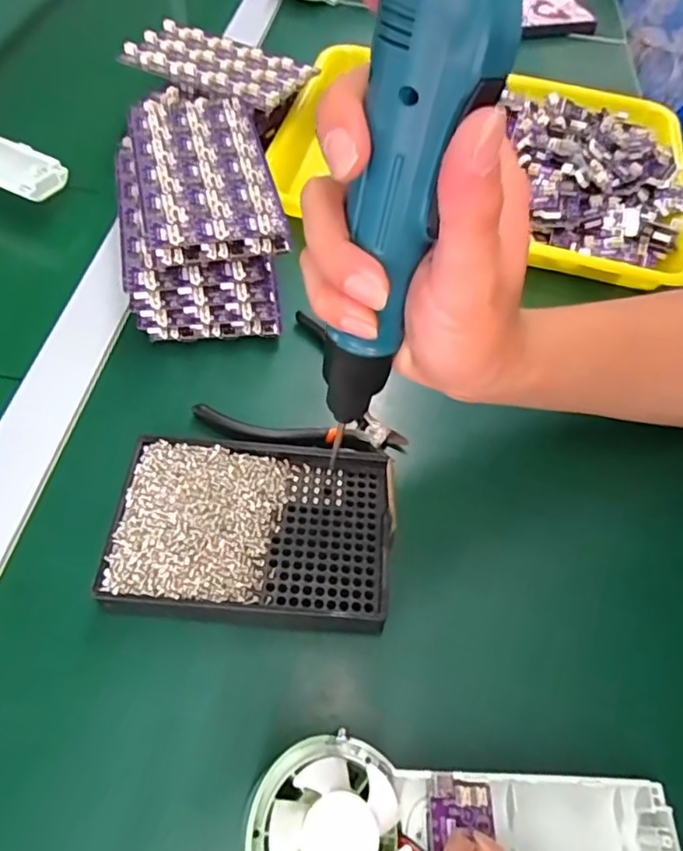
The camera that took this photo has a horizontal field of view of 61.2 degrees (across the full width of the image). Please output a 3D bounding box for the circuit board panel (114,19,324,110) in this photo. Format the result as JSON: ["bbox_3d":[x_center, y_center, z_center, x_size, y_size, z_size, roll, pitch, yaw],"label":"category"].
[{"bbox_3d":[-0.099,-0.297,0.474,0.147,0.010,0.075,26,59,12],"label":"circuit board panel"}]

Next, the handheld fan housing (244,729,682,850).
[{"bbox_3d":[0.053,0.160,0.223,0.172,0.025,0.060,12,56,-14],"label":"handheld fan housing"}]

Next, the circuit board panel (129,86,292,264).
[{"bbox_3d":[-0.091,-0.170,0.380,0.082,0.015,0.160,-11,59,-11],"label":"circuit board panel"}]

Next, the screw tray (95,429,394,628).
[{"bbox_3d":[-0.045,0.049,0.297,0.135,0.018,0.098,5,57,-2],"label":"screw tray"}]

